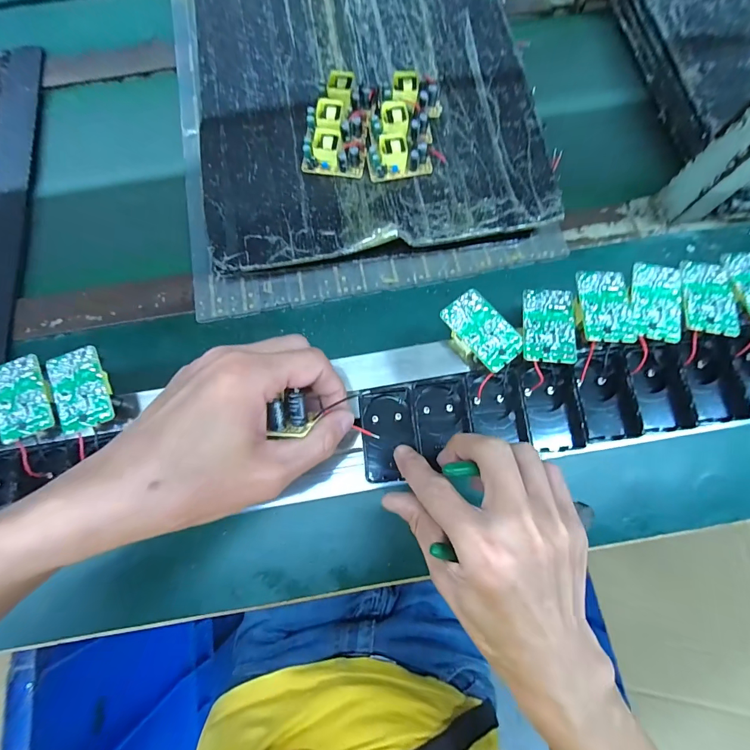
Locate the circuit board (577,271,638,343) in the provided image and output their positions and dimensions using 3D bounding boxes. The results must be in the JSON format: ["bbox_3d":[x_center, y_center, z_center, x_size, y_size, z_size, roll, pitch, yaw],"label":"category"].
[{"bbox_3d":[0.183,-0.055,0.294,0.037,0.009,0.064,4,75,3],"label":"circuit board"}]

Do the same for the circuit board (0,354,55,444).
[{"bbox_3d":[-0.276,0.017,0.290,0.037,0.012,0.062,-26,77,-5],"label":"circuit board"}]

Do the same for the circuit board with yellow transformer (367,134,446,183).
[{"bbox_3d":[0.032,-0.223,0.377,0.077,0.022,0.035,-8,76,-1],"label":"circuit board with yellow transformer"}]

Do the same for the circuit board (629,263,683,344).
[{"bbox_3d":[0.222,-0.058,0.293,0.037,0.005,0.064,13,75,5],"label":"circuit board"}]

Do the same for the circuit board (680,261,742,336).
[{"bbox_3d":[0.261,-0.061,0.290,0.037,0.010,0.065,11,75,5],"label":"circuit board"}]

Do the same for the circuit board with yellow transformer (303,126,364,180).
[{"bbox_3d":[-0.041,-0.229,0.382,0.061,0.024,0.040,11,77,4],"label":"circuit board with yellow transformer"}]

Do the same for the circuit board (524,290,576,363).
[{"bbox_3d":[0.136,-0.039,0.288,0.037,0.012,0.063,7,75,4],"label":"circuit board"}]

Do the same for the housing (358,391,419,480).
[{"bbox_3d":[0.012,0.049,0.303,0.043,0.024,0.072,-6,76,0],"label":"housing"}]

